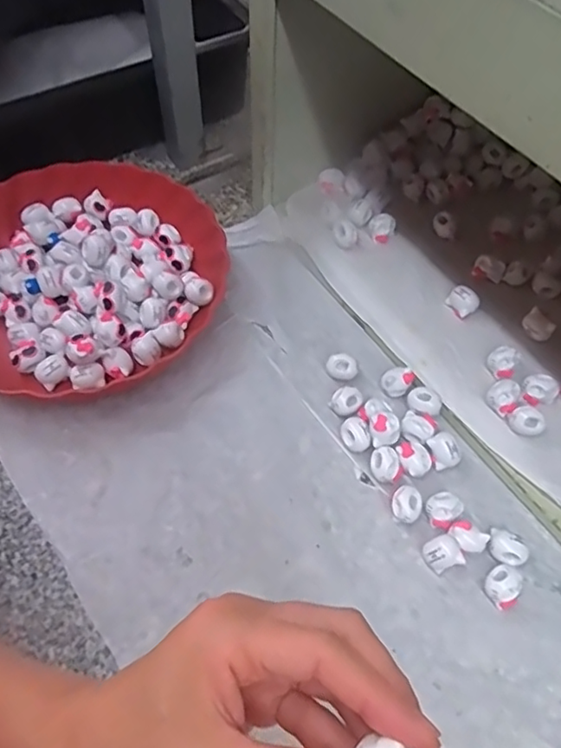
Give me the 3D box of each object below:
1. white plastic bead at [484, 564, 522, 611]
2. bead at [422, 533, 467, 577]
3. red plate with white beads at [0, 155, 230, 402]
[{"bbox_3d":[0.148,0.142,0.386,0.025,0.018,0.024,1,58,-1],"label":"white plastic bead"},{"bbox_3d":[0.110,0.122,0.392,0.019,0.021,0.024,-33,65,-20],"label":"bead"},{"bbox_3d":[-0.169,-0.091,0.500,0.236,0.048,0.229,1,58,-1],"label":"red plate with white beads"}]

